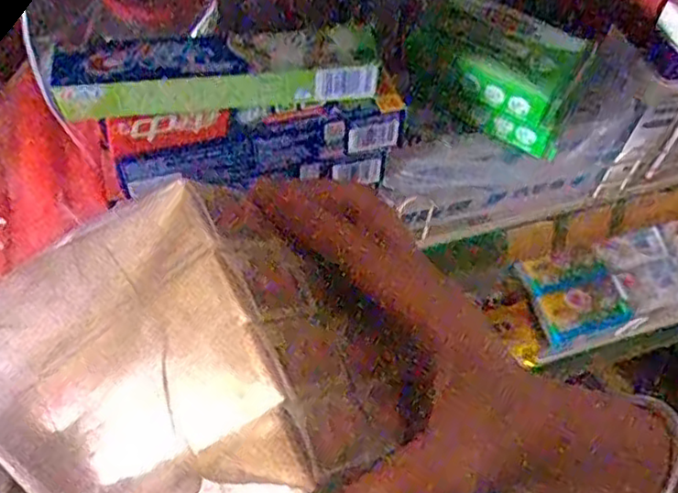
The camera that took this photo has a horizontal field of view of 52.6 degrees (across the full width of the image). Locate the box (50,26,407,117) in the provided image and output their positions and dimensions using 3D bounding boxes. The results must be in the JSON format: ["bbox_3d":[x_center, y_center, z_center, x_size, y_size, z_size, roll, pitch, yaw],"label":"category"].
[{"bbox_3d":[-0.068,-0.109,0.433,0.209,0.035,0.041,-5,53,-7],"label":"box"}]

